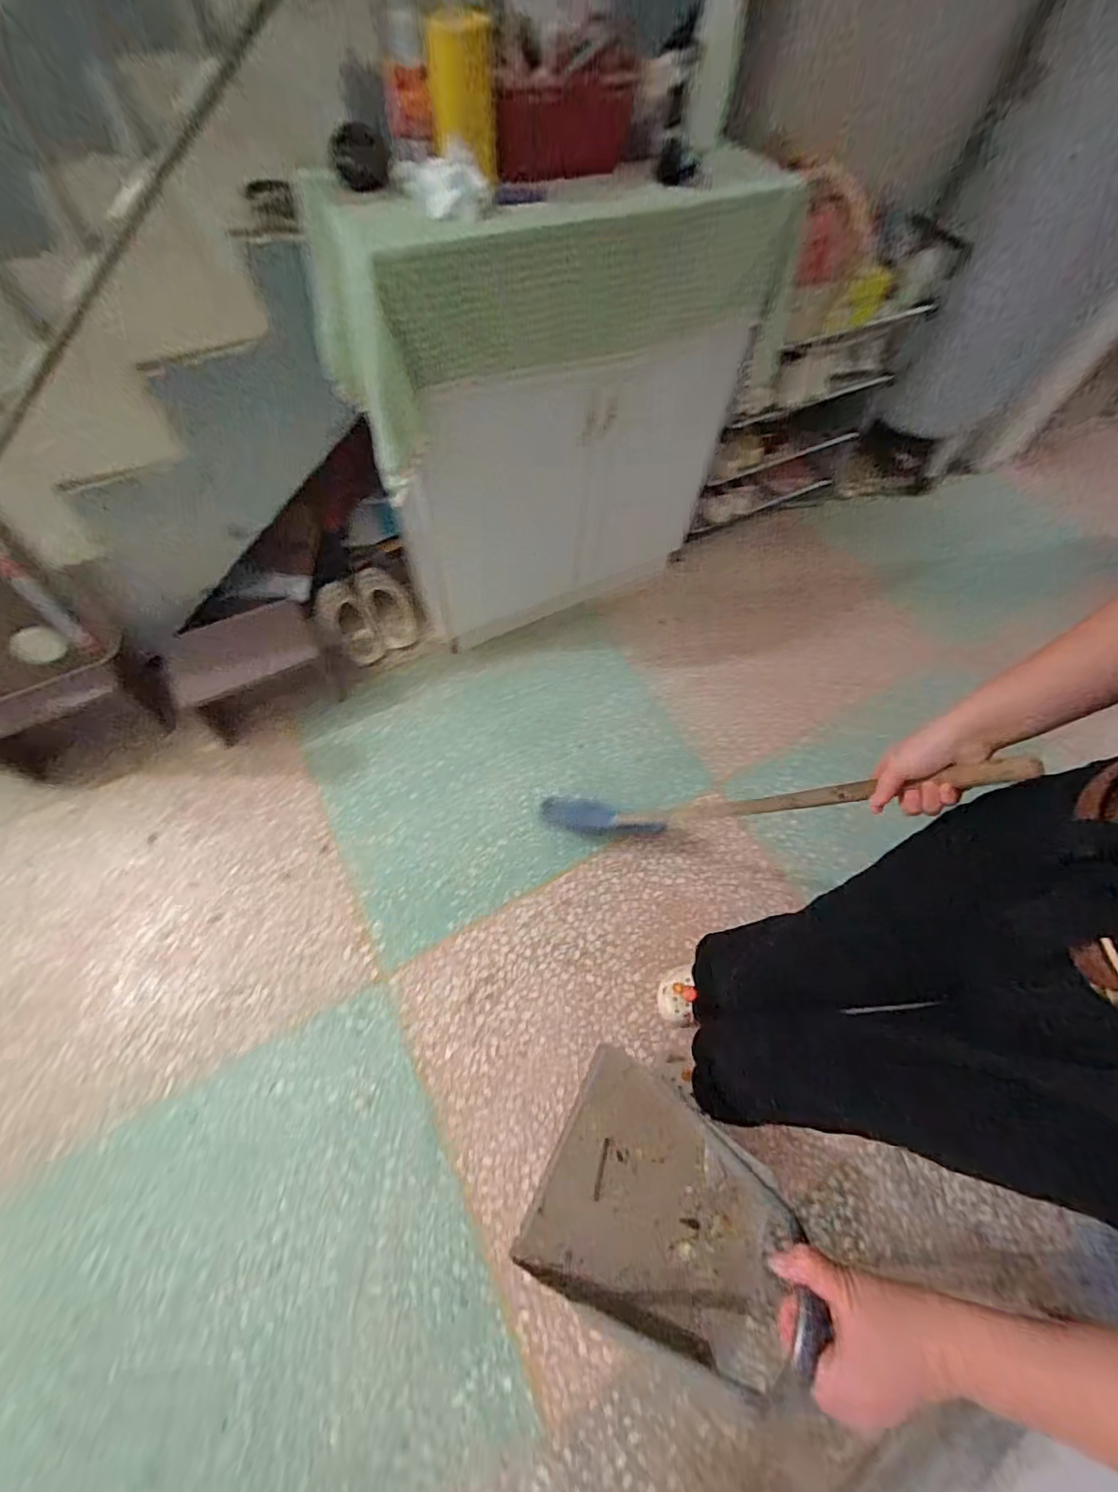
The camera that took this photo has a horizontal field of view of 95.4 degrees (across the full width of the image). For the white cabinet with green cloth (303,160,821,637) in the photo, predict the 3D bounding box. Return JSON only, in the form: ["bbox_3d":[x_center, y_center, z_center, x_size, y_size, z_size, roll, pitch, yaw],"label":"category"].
[{"bbox_3d":[0.007,-0.764,1.249,0.959,0.860,0.344,-29,68,-19],"label":"white cabinet with green cloth"}]

